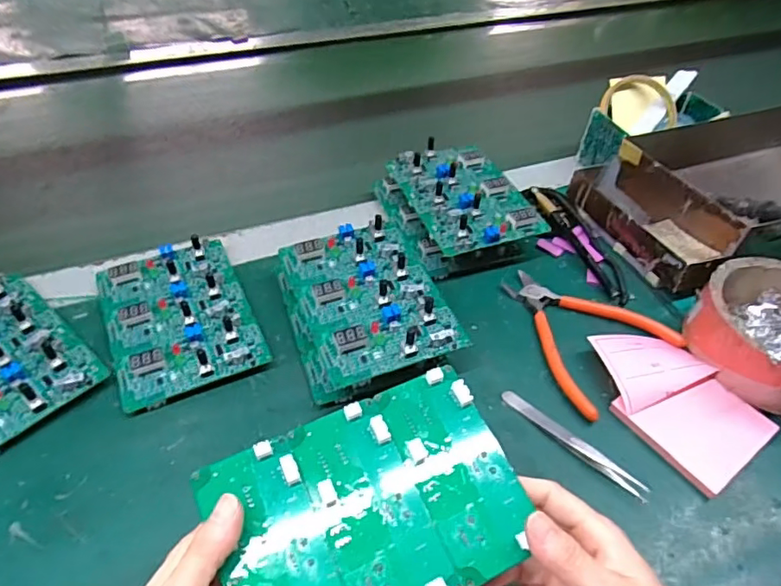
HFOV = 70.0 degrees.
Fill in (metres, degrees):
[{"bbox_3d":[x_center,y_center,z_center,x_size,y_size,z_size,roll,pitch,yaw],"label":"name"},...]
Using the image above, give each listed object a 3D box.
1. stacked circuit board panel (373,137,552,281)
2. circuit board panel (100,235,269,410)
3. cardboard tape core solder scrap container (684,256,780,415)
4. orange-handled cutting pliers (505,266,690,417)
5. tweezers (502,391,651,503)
[{"bbox_3d":[0.062,-0.086,0.540,0.119,0.049,0.147,-15,48,-17],"label":"stacked circuit board panel"},{"bbox_3d":[-0.169,0.017,0.446,0.106,0.026,0.143,-19,50,-20],"label":"circuit board panel"},{"bbox_3d":[0.310,0.029,0.441,0.128,0.049,0.120,-27,53,-27],"label":"cardboard tape core solder scrap container"},{"bbox_3d":[0.152,0.027,0.467,0.121,0.009,0.134,-29,54,-28],"label":"orange-handled cutting pliers"},{"bbox_3d":[0.128,0.104,0.395,0.114,0.007,0.013,35,54,27],"label":"tweezers"}]

